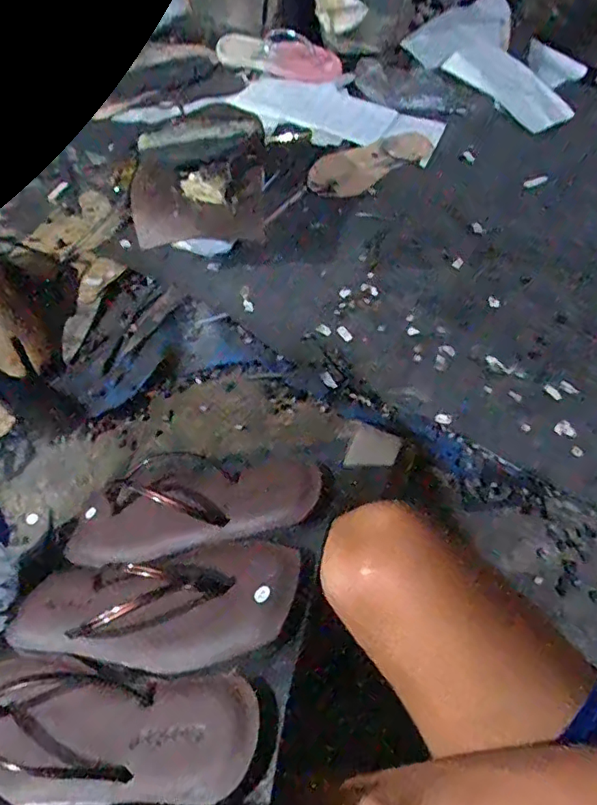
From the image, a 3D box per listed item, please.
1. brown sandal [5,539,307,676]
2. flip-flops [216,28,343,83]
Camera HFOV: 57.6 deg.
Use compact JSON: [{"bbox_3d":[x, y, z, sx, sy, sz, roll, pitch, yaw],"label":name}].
[{"bbox_3d":[-0.121,0.153,0.409,0.253,0.033,0.090,-12,54,22],"label":"brown sandal"},{"bbox_3d":[-0.038,-0.696,1.085,0.254,0.055,0.090,16,97,1],"label":"flip-flops"}]

